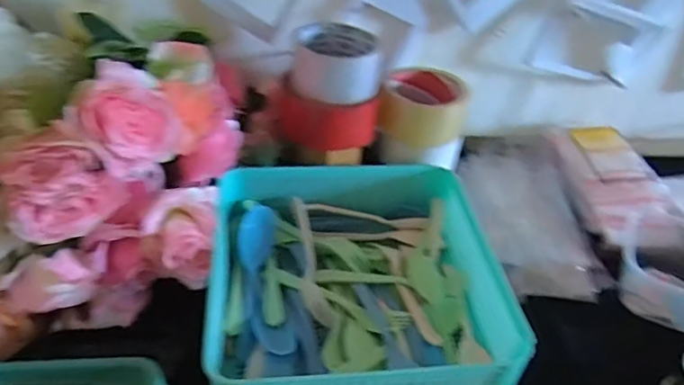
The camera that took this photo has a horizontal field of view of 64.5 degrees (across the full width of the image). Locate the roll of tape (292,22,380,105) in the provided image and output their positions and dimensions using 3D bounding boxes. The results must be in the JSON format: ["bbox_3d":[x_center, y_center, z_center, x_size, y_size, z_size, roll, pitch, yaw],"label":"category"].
[{"bbox_3d":[-0.005,-0.135,0.564,0.086,0.056,0.086,4,38,-3],"label":"roll of tape"}]

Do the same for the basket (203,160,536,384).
[{"bbox_3d":[0.010,0.077,0.501,0.244,0.066,0.251,-1,38,-8],"label":"basket"}]

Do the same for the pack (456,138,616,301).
[{"bbox_3d":[0.215,0.012,0.642,0.123,0.044,0.266,-2,38,-10],"label":"pack"}]

